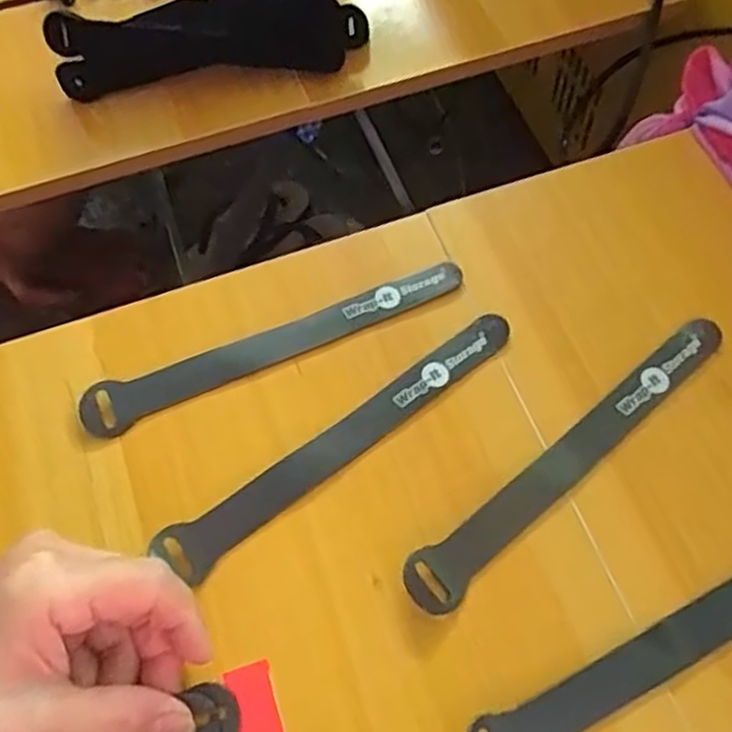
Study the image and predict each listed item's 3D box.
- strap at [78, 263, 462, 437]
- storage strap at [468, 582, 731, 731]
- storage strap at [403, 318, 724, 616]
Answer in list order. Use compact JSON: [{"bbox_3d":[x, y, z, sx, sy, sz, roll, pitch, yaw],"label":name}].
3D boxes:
[{"bbox_3d":[-0.044,-0.010,0.371,0.196,0.005,0.024,-20,70,-8],"label":"strap"},{"bbox_3d":[0.125,0.108,0.295,0.192,0.007,0.022,-26,63,-11],"label":"storage strap"},{"bbox_3d":[0.094,0.039,0.336,0.194,0.004,0.024,-39,66,-17],"label":"storage strap"}]

